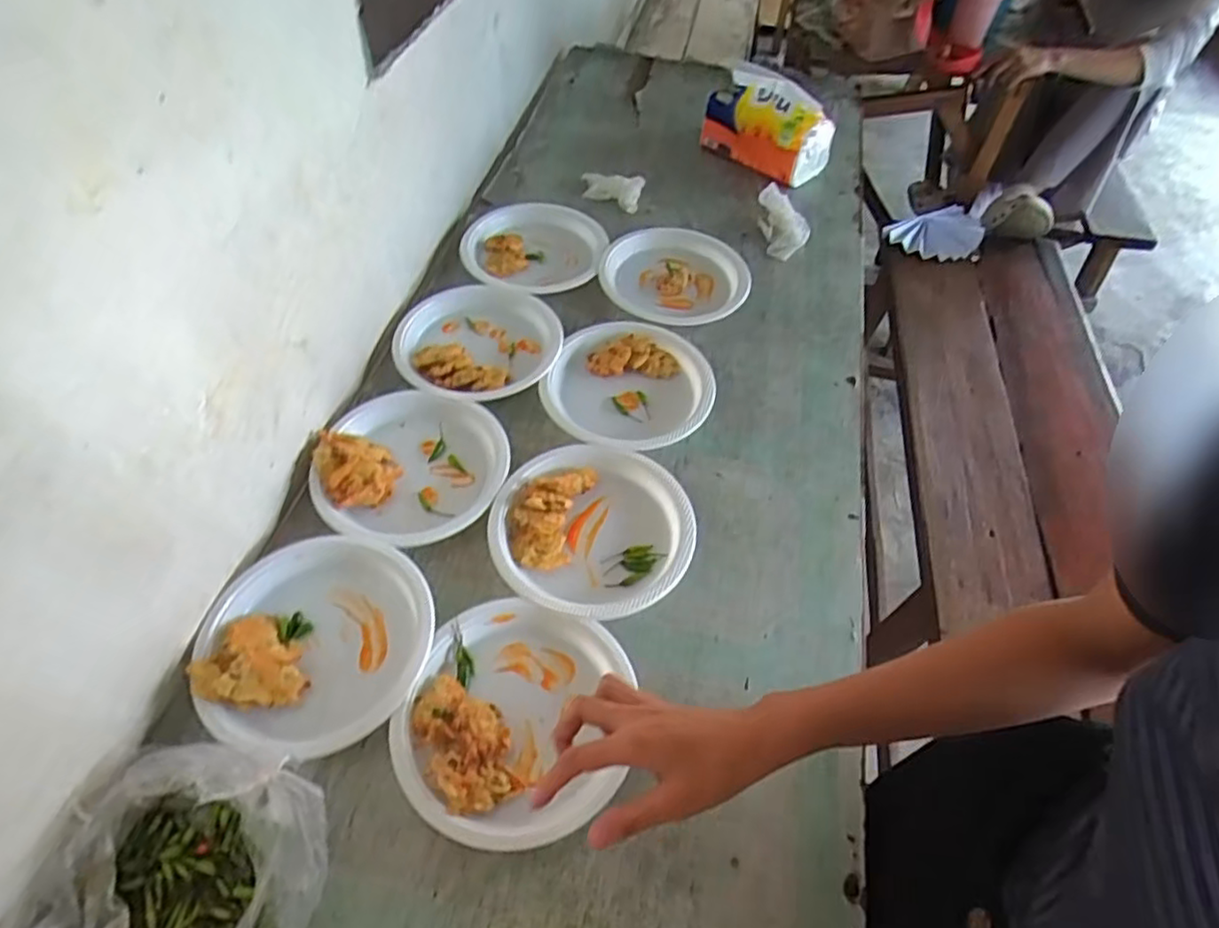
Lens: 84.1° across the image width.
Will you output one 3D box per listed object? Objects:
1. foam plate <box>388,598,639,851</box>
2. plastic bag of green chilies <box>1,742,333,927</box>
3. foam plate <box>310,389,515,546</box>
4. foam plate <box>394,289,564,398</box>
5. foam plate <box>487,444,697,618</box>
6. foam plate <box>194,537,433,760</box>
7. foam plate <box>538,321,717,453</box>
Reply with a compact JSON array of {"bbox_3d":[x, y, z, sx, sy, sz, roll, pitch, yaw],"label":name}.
[{"bbox_3d":[-0.082,0.219,0.587,0.186,0.041,0.198,2,44,-2],"label":"foam plate"},{"bbox_3d":[-0.312,0.301,0.488,0.201,0.057,0.176,1,50,-2],"label":"plastic bag of green chilies"},{"bbox_3d":[-0.219,0.000,0.759,0.197,0.018,0.211,1,50,-2],"label":"foam plate"},{"bbox_3d":[-0.175,-0.168,0.893,0.205,0.026,0.213,1,50,-2],"label":"foam plate"},{"bbox_3d":[-0.015,0.066,0.714,0.213,0.024,0.202,1,50,-2],"label":"foam plate"},{"bbox_3d":[-0.273,0.162,0.627,0.210,0.021,0.202,1,50,-2],"label":"foam plate"},{"bbox_3d":[0.028,-0.107,0.848,0.199,0.030,0.214,1,50,-2],"label":"foam plate"}]

